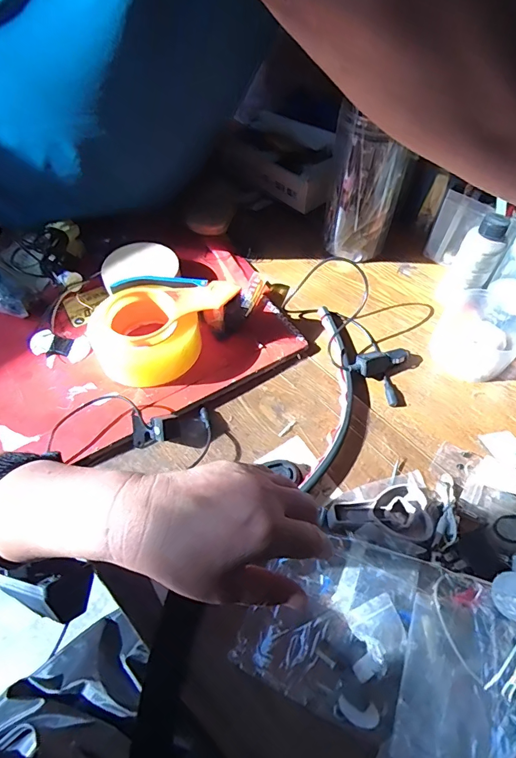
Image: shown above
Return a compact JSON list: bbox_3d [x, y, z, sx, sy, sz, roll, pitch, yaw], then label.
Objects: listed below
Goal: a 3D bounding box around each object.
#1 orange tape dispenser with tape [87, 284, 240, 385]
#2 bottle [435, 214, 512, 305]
[{"bbox_3d":[-0.115,-0.067,0.481,0.113,0.061,0.156,32,60,20],"label":"orange tape dispenser with tape"},{"bbox_3d":[0.272,-0.148,0.520,0.047,0.113,0.042,31,59,19],"label":"bottle"}]

